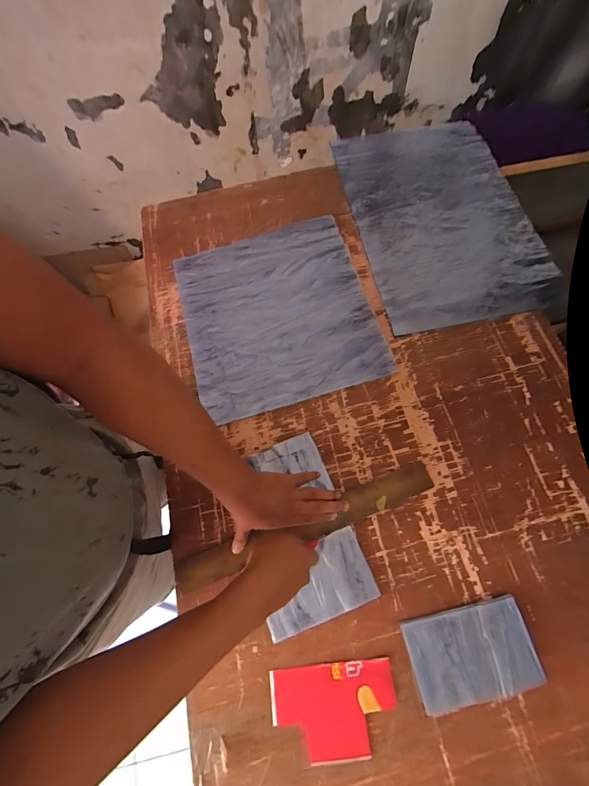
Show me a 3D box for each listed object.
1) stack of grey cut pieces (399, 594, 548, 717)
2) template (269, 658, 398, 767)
[{"bbox_3d":[0.247,0.365,0.443,0.166,0.019,0.107,-12,71,-3],"label":"stack of grey cut pieces"},{"bbox_3d":[0.055,0.437,0.434,0.168,0.004,0.106,-7,71,-1],"label":"template"}]

